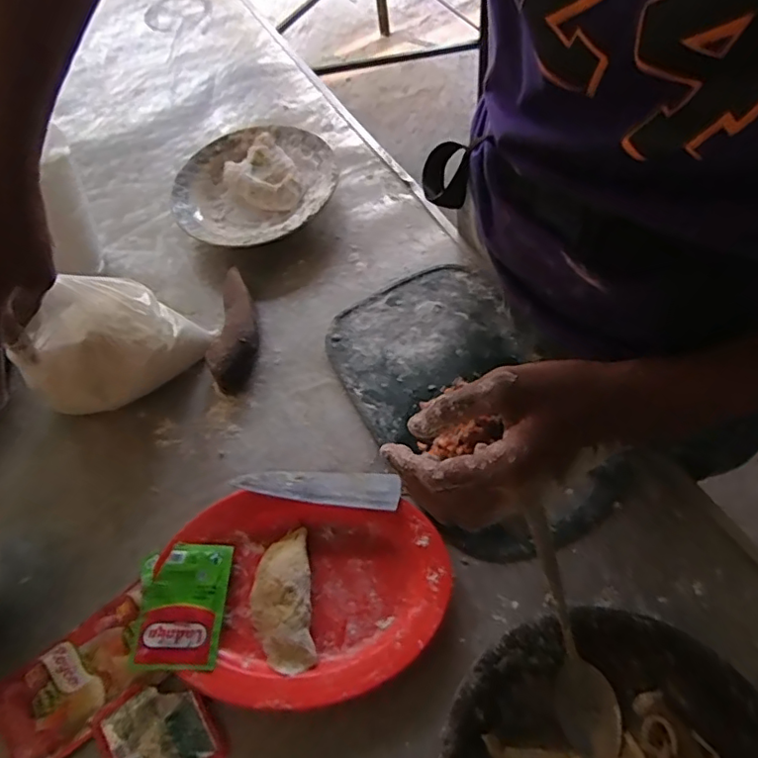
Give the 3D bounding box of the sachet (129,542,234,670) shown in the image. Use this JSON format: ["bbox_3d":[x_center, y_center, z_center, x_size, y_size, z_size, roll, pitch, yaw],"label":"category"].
[{"bbox_3d":[-0.155,0.175,0.437,0.068,0.010,0.090,-2,61,6],"label":"sachet"}]

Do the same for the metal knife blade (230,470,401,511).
[{"bbox_3d":[-0.051,0.089,0.469,0.134,0.008,0.031,2,51,7],"label":"metal knife blade"}]

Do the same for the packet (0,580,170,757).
[{"bbox_3d":[-0.229,0.230,0.425,0.127,0.015,0.080,-36,62,-13],"label":"packet"}]

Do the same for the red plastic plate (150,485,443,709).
[{"bbox_3d":[-0.057,0.165,0.432,0.208,0.023,0.149,1,61,8],"label":"red plastic plate"}]

